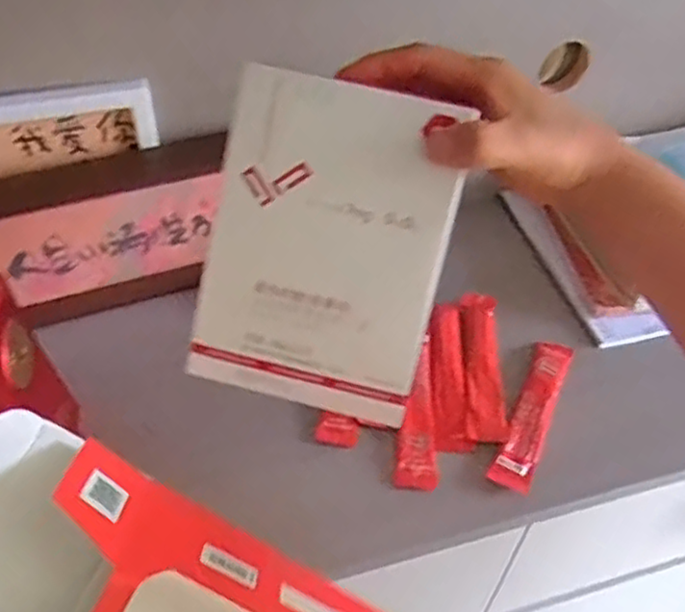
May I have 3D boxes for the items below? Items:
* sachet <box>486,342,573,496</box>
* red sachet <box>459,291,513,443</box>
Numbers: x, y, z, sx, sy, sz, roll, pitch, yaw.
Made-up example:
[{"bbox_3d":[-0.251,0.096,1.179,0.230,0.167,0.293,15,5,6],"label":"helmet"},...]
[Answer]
[{"bbox_3d":[0.146,0.078,0.521,0.027,0.007,0.141,21,49,17],"label":"sachet"},{"bbox_3d":[0.112,0.044,0.550,0.030,0.007,0.145,4,47,1],"label":"red sachet"}]

